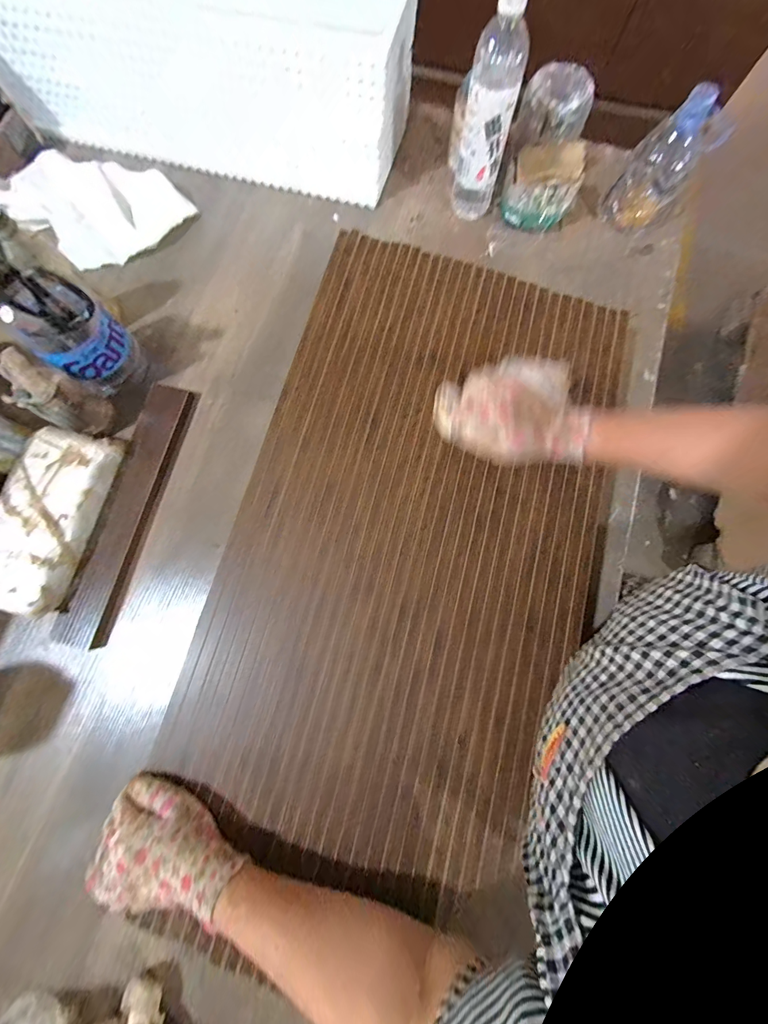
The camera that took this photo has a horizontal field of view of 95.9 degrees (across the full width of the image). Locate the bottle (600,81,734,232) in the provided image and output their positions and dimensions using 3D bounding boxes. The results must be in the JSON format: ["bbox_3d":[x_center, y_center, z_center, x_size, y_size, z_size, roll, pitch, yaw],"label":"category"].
[{"bbox_3d":[0.411,-0.510,0.515,0.091,0.150,0.094,-44,81,-8],"label":"bottle"}]

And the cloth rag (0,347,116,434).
[{"bbox_3d":[-0.426,-0.148,0.454,0.069,0.104,0.067,29,80,7],"label":"cloth rag"}]

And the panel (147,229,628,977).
[{"bbox_3d":[0.041,0.006,0.416,0.408,0.011,0.724,15,79,4],"label":"panel"}]

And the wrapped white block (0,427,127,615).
[{"bbox_3d":[-0.439,0.007,0.452,0.112,0.051,0.242,13,78,4],"label":"wrapped white block"}]

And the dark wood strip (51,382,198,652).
[{"bbox_3d":[-0.350,-0.009,0.479,0.077,0.011,0.365,13,78,0],"label":"dark wood strip"}]

